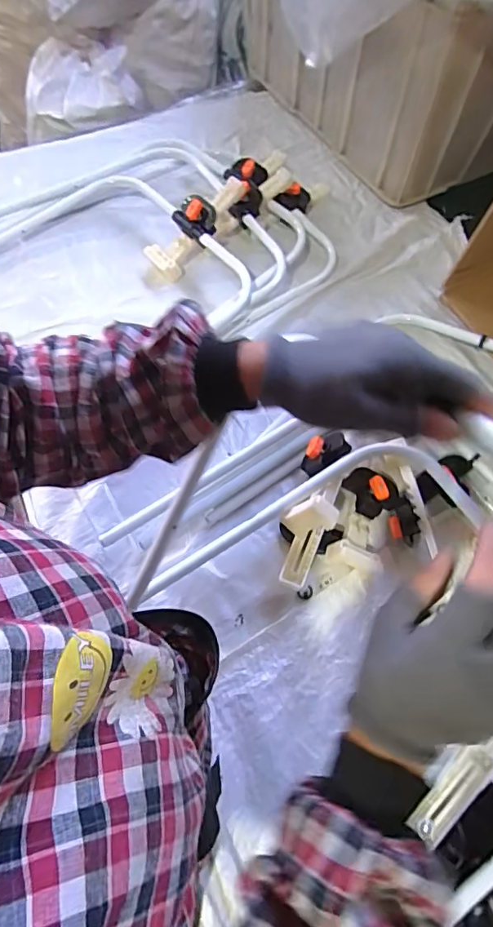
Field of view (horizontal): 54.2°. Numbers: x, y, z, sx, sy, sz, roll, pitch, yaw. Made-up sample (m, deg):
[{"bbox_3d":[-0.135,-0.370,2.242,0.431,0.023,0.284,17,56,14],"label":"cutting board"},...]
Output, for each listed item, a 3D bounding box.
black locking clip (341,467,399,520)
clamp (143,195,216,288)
[{"bbox_3d":[0.166,0.039,0.645,0.056,0.033,0.065,-21,65,-12],"label":"black locking clip"},{"bbox_3d":[-0.114,-0.378,0.837,0.166,0.048,0.072,-48,69,21],"label":"clamp"}]

